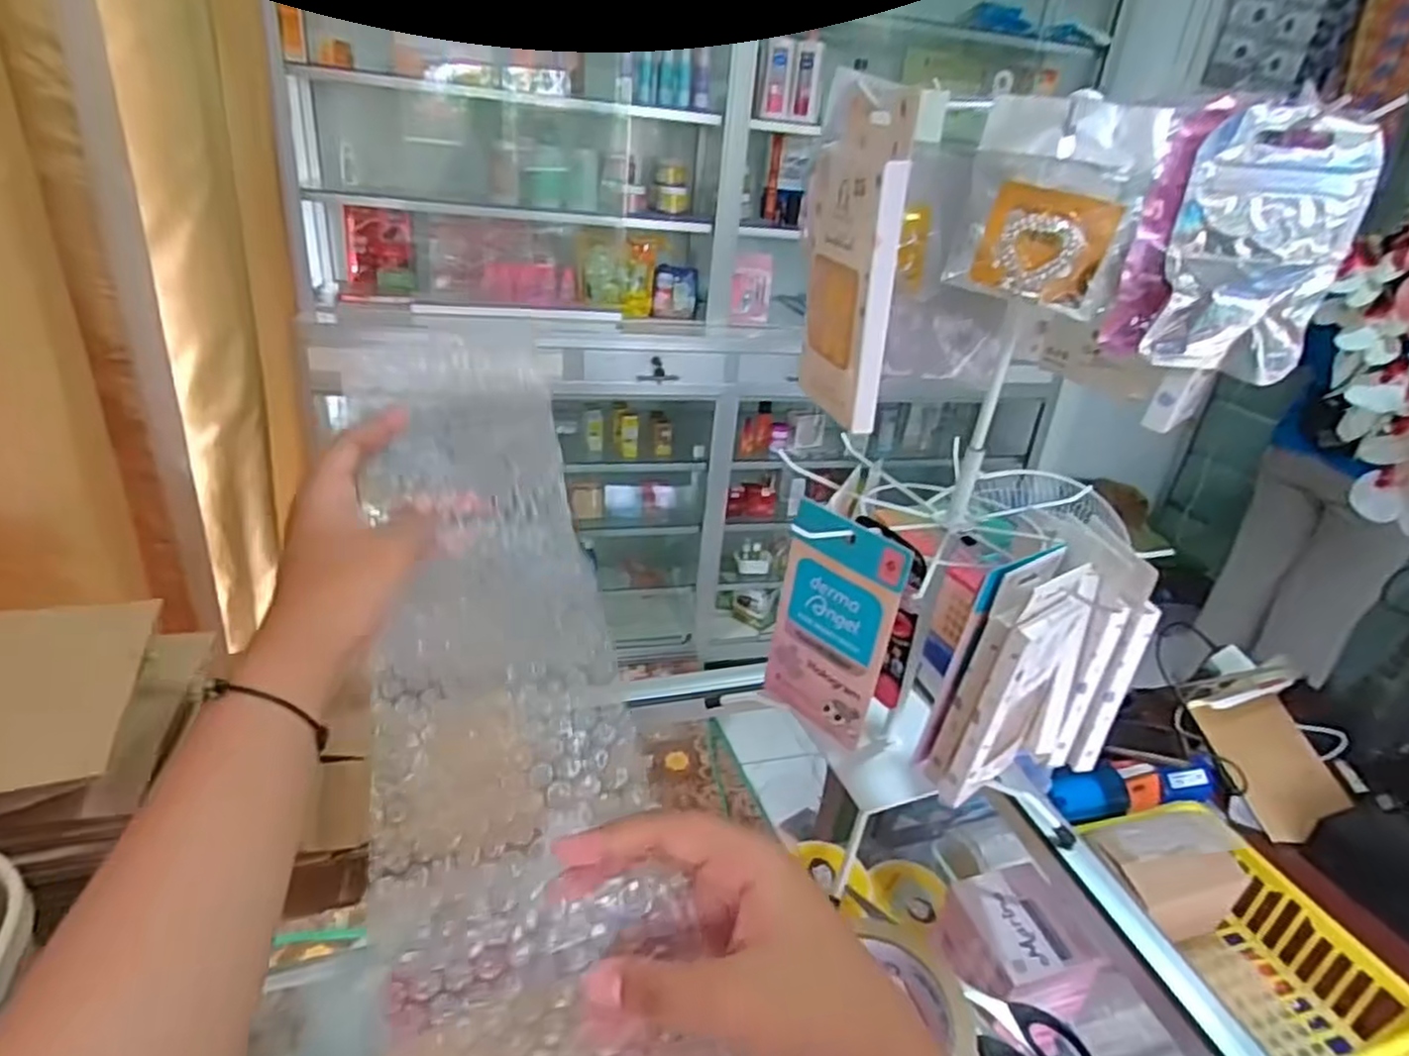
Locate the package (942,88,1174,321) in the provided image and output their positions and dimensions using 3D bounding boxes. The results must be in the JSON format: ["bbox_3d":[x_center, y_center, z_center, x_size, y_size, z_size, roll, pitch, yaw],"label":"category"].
[{"bbox_3d":[0.130,-0.121,0.284,0.061,0.070,0.018,16,30,17],"label":"package"}]

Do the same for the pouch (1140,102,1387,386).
[{"bbox_3d":[0.210,-0.107,0.292,0.058,0.094,0.012,12,25,13],"label":"pouch"}]

